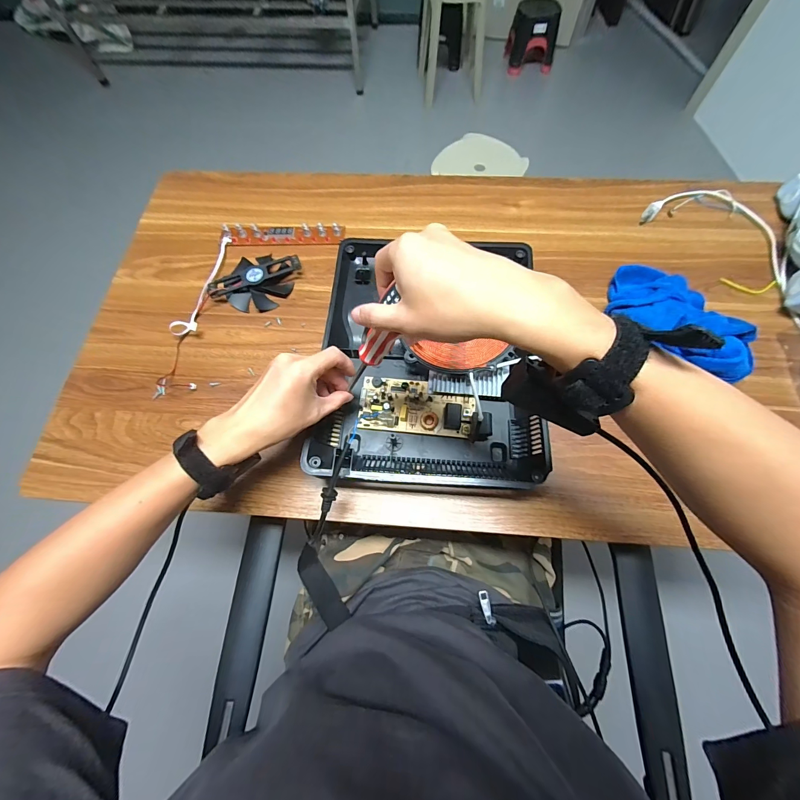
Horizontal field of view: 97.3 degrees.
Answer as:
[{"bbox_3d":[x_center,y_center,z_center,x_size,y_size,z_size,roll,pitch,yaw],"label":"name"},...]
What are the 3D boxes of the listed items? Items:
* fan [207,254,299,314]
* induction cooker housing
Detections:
[{"bbox_3d":[-0.225,-0.188,0.546,0.108,0.026,0.105,22,70,10],"label":"fan"},{"bbox_3d":[0.038,-0.060,0.462,0.266,0.059,0.339,3,68,3],"label":"induction cooker housing"}]

